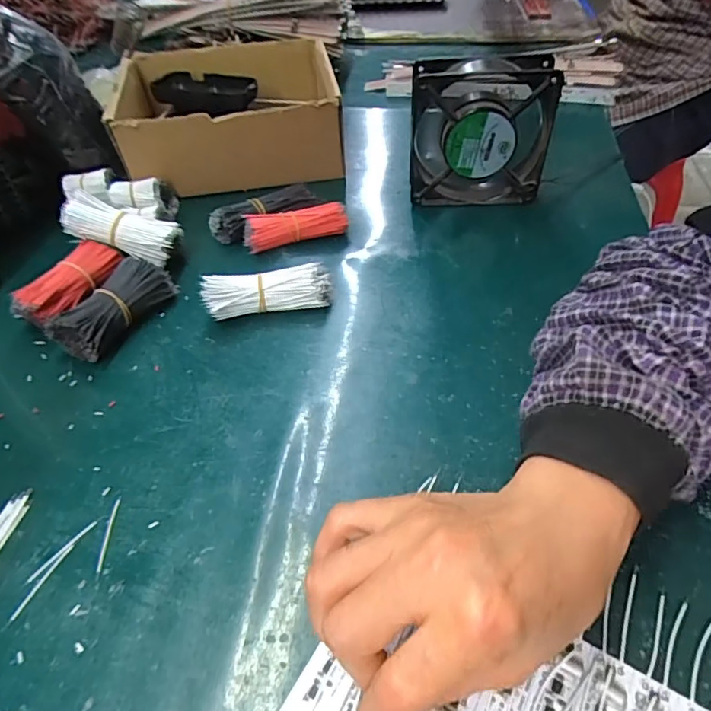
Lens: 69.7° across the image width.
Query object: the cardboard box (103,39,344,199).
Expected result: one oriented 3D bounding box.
[{"bbox_3d":[-0.133,-0.259,0.560,0.220,0.086,0.187,-6,46,-3],"label":"cardboard box"}]

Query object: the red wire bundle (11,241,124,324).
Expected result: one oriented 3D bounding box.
[{"bbox_3d":[-0.231,-0.058,0.417,0.033,0.033,0.090,9,47,12],"label":"red wire bundle"}]

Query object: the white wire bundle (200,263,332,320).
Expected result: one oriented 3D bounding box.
[{"bbox_3d":[-0.069,-0.053,0.405,0.097,0.031,0.038,-9,46,-5],"label":"white wire bundle"}]

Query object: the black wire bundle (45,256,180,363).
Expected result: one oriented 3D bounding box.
[{"bbox_3d":[-0.185,-0.038,0.393,0.038,0.037,0.092,15,49,17],"label":"black wire bundle"}]

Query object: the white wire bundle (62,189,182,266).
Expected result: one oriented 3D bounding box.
[{"bbox_3d":[-0.200,-0.111,0.441,0.092,0.031,0.032,18,47,-6],"label":"white wire bundle"}]

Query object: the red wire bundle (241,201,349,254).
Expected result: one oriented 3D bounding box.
[{"bbox_3d":[-0.054,-0.116,0.464,0.092,0.028,0.030,-12,47,-8],"label":"red wire bundle"}]

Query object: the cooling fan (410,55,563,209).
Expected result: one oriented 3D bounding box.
[{"bbox_3d":[0.112,-0.200,0.467,0.119,0.126,0.040,4,46,7],"label":"cooling fan"}]

